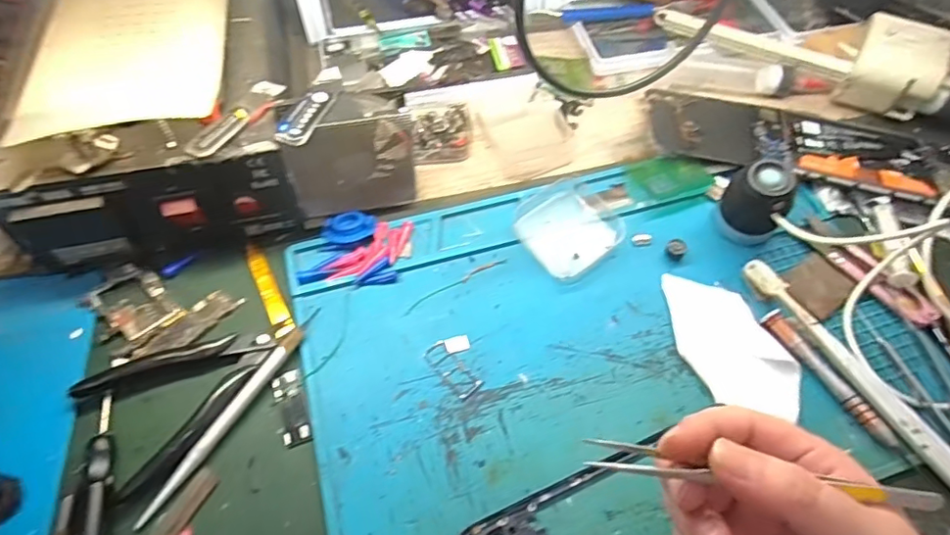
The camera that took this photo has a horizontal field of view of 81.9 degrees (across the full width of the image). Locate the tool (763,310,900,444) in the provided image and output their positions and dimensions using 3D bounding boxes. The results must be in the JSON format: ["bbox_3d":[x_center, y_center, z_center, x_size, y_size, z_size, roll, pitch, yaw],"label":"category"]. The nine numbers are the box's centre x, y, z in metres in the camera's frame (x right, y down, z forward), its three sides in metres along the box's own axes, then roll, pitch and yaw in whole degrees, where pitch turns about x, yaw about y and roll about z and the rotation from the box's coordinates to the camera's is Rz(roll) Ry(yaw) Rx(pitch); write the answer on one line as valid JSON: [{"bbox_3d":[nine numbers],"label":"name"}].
[{"bbox_3d":[0.211,0.064,0.326,0.011,0.008,0.093,-27,63,-16],"label":"tool"}]

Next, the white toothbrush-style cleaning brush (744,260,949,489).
[{"bbox_3d":[0.231,0.067,0.324,0.016,0.013,0.183,-26,62,-16],"label":"white toothbrush-style cleaning brush"}]

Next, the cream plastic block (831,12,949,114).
[{"bbox_3d":[0.336,-0.162,0.437,0.059,0.046,0.057,27,62,15],"label":"cream plastic block"}]

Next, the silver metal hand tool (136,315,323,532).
[{"bbox_3d":[-0.138,0.080,0.316,0.011,0.006,0.140,28,62,15],"label":"silver metal hand tool"}]

